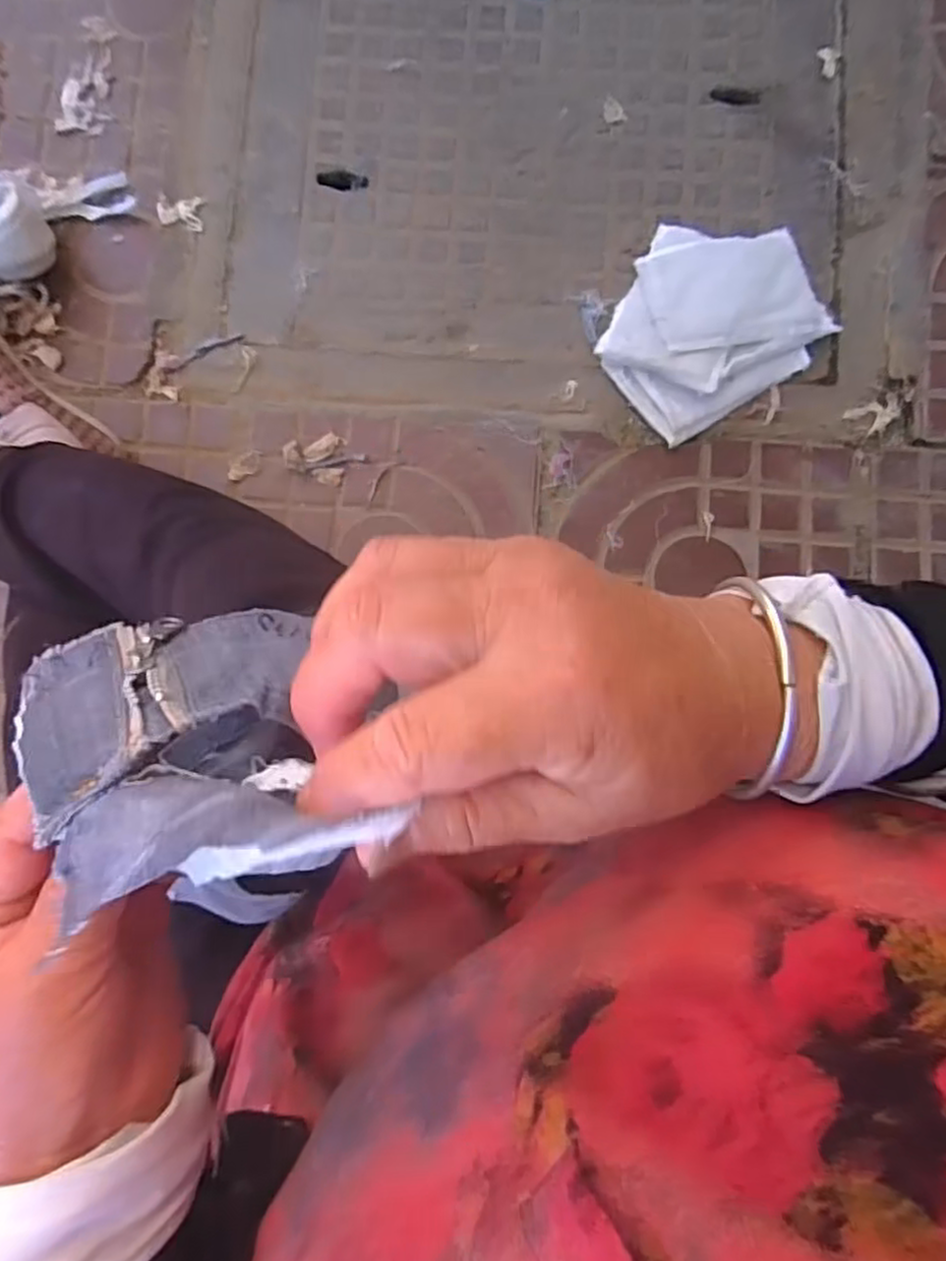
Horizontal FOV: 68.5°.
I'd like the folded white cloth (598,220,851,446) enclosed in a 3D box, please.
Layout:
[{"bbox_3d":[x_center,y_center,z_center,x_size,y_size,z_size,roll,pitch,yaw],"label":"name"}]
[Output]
[{"bbox_3d":[0.226,-0.313,0.674,0.217,0.046,0.195,-32,84,-2],"label":"folded white cloth"}]

